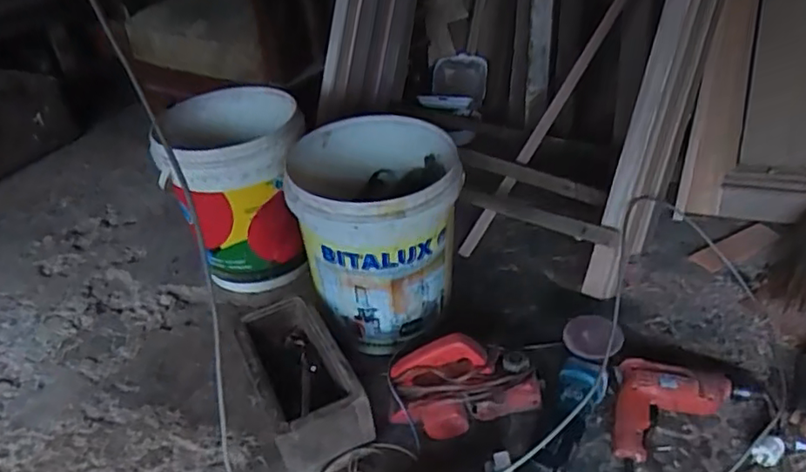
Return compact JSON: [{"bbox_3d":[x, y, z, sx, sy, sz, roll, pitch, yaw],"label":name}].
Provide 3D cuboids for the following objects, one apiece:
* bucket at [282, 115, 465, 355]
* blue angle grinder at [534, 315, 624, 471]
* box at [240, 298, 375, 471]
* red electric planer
[{"bbox_3d":[-0.040,-0.007,1.151,0.287,0.342,0.305,-5,36,4],"label":"bucket"},{"bbox_3d":[0.278,0.255,0.963,0.086,0.144,0.261,11,40,24],"label":"blue angle grinder"},{"bbox_3d":[-0.165,0.251,1.034,0.137,0.144,0.276,-19,38,-15],"label":"box"},{"bbox_3d":[0.105,0.247,0.994,0.239,0.145,0.104,-9,36,-2],"label":"red electric planer"}]

